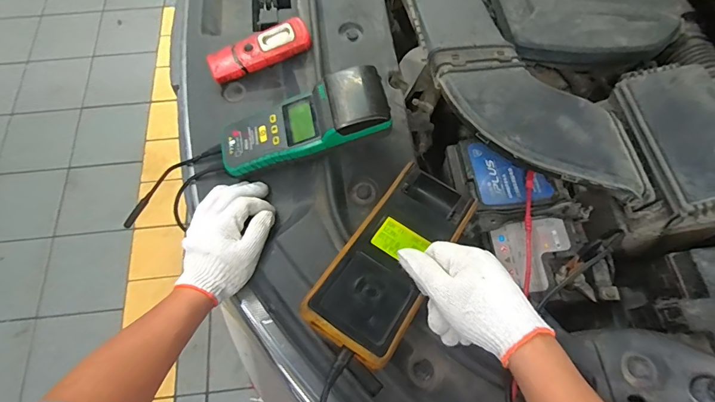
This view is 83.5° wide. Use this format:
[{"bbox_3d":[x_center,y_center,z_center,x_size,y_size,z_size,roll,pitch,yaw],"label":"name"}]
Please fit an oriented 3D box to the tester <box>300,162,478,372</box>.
[{"bbox_3d":[0.048,0.056,0.462,0.099,0.043,0.260,29,53,13],"label":"tester"}]

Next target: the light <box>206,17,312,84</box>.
[{"bbox_3d":[-0.153,-0.234,0.623,0.160,0.039,0.057,-18,67,-8],"label":"light"}]

